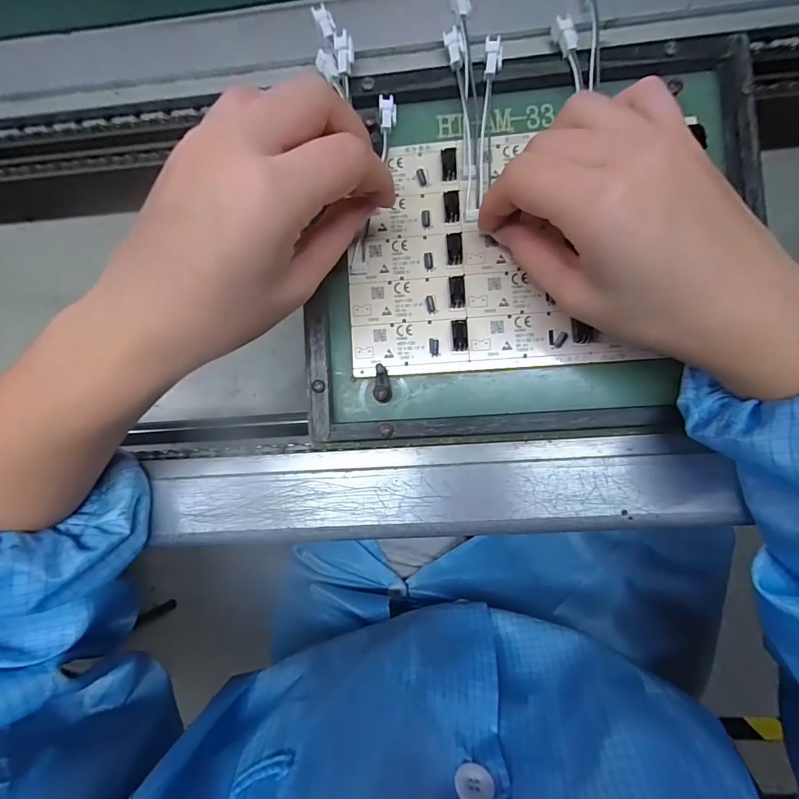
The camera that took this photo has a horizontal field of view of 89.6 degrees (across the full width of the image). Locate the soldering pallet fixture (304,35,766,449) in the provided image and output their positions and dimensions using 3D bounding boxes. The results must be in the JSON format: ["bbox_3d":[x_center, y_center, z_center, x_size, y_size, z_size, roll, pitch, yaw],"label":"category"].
[{"bbox_3d":[0.065,-0.077,0.217,0.232,0.019,0.194,-4,86,4],"label":"soldering pallet fixture"}]

